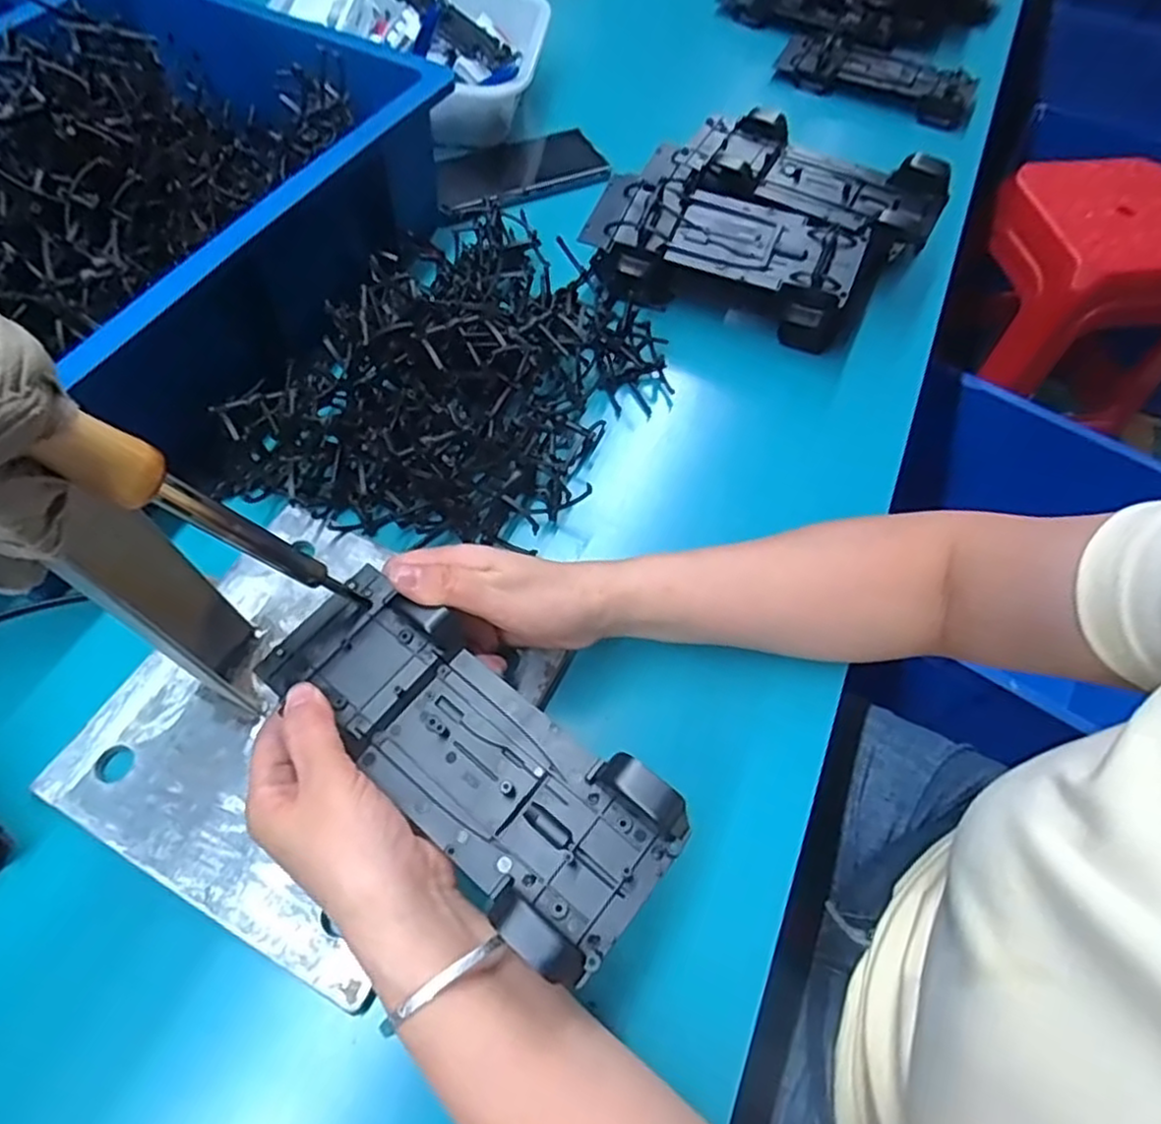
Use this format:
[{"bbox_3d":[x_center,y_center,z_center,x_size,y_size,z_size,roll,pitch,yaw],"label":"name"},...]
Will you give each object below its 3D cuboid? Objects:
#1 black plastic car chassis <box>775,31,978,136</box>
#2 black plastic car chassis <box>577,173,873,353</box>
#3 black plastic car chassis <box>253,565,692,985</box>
[{"bbox_3d":[0.297,-0.489,0.692,0.192,0.028,0.081,24,61,10],"label":"black plastic car chassis"},{"bbox_3d":[0.101,-0.224,0.505,0.196,0.058,0.087,19,60,7],"label":"black plastic car chassis"},{"bbox_3d":[-0.050,0.074,0.288,0.188,0.025,0.073,36,64,19],"label":"black plastic car chassis"}]

